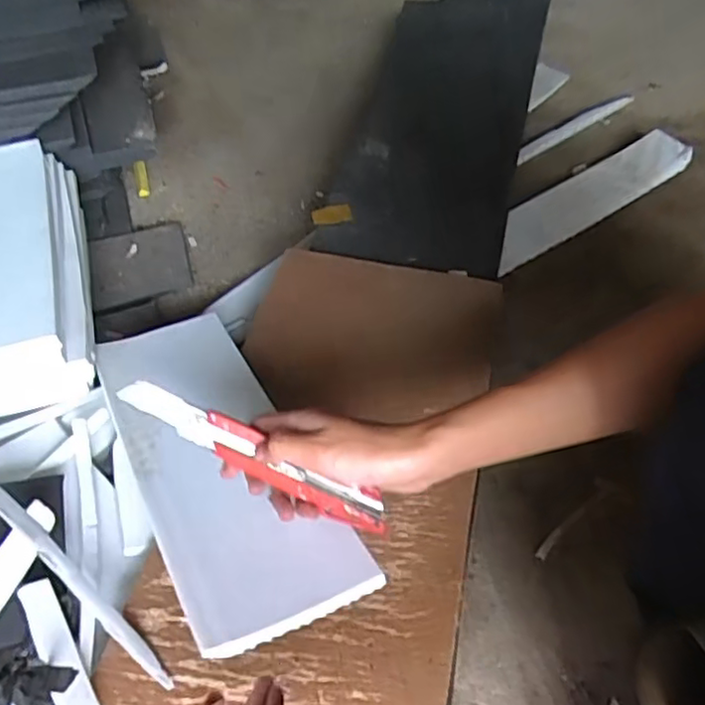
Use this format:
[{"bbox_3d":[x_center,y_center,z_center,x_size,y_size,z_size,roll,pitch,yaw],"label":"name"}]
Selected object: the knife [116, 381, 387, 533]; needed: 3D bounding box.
[{"bbox_3d":[-0.062,0.067,0.416,0.186,0.022,0.019,29,53,-3],"label":"knife"}]

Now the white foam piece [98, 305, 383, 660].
[{"bbox_3d":[-0.106,0.070,0.483,0.115,0.016,0.311,-18,42,-22],"label":"white foam piece"}]

